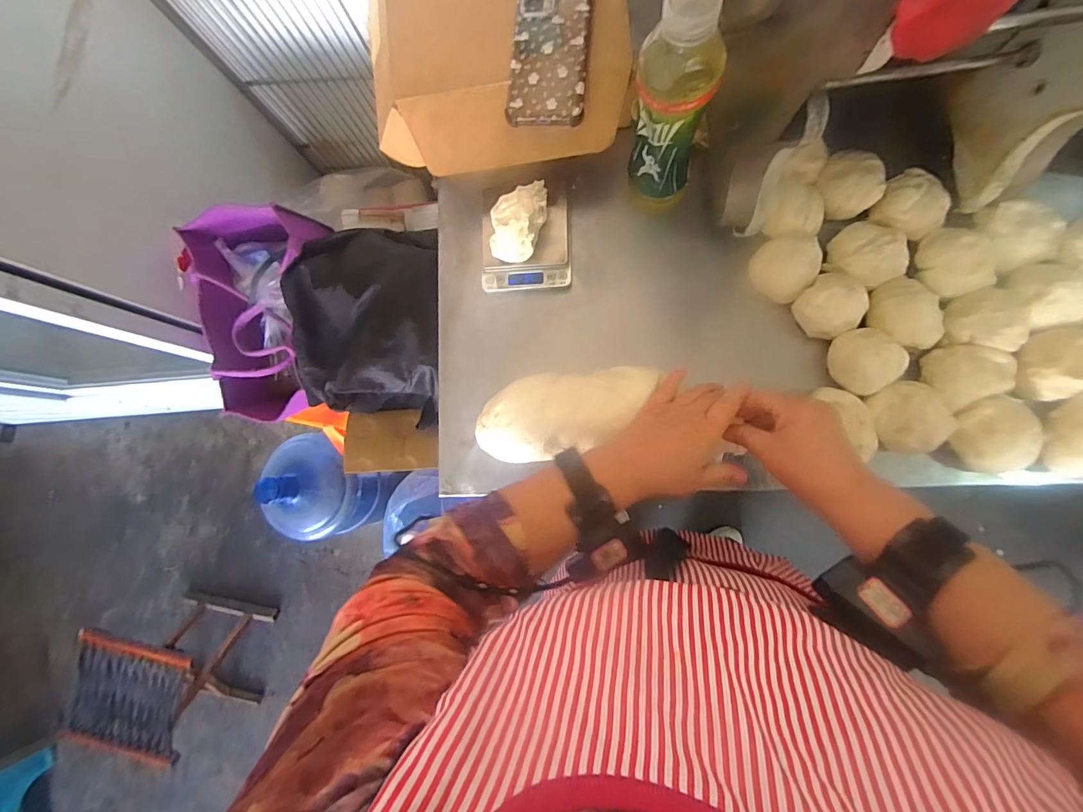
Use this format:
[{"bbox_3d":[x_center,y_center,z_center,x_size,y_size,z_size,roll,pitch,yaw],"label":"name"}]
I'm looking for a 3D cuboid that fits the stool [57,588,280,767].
[{"bbox_3d":[-0.950,0.681,1.194,0.271,0.304,0.271,12,85,8],"label":"stool"}]

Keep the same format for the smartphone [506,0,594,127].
[{"bbox_3d":[0.010,-0.366,0.475,0.078,0.009,0.165,3,85,7],"label":"smartphone"}]

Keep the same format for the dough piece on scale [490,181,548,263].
[{"bbox_3d":[-0.024,-0.205,0.519,0.051,0.060,0.084,19,86,9],"label":"dough piece on scale"}]

